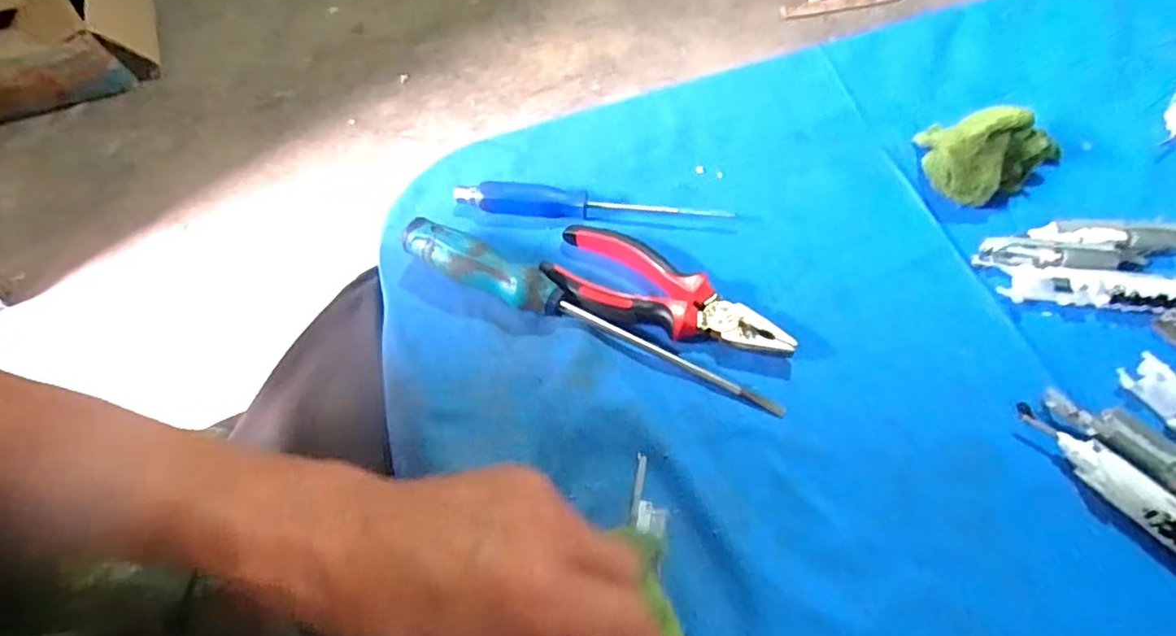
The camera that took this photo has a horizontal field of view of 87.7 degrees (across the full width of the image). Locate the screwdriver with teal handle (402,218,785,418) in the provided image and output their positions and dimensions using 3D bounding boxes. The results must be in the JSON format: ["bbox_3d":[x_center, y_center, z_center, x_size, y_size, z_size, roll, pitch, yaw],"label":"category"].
[{"bbox_3d":[-0.002,-0.005,0.369,0.246,0.032,0.024,21,62,13],"label":"screwdriver with teal handle"}]

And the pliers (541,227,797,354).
[{"bbox_3d":[0.051,-0.017,0.383,0.153,0.020,0.059,17,61,11],"label":"pliers"}]

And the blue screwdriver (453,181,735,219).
[{"bbox_3d":[0.002,-0.080,0.425,0.188,0.016,0.019,5,60,4],"label":"blue screwdriver"}]

